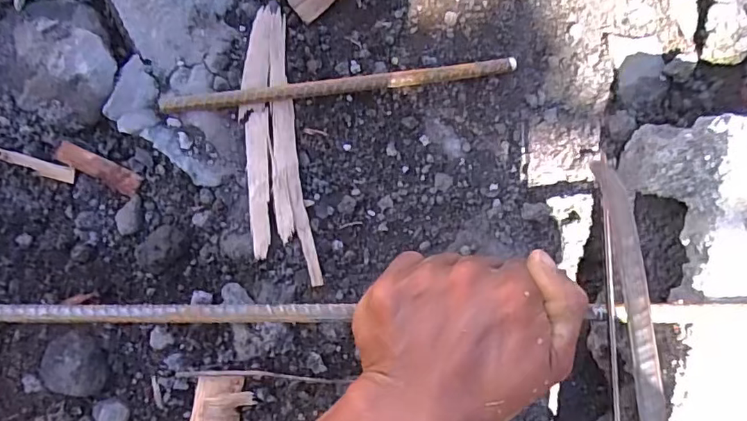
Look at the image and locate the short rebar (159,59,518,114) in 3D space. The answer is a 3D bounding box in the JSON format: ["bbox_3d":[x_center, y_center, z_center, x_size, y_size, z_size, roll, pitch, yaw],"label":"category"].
[{"bbox_3d":[-0.021,-0.087,0.370,0.244,0.013,0.011,-7,92,-6],"label":"short rebar"}]

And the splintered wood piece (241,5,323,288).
[{"bbox_3d":[-0.068,-0.045,0.369,0.044,0.012,0.187,-4,92,-6],"label":"splintered wood piece"}]

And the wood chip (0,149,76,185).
[{"bbox_3d":[-0.231,-0.030,0.357,0.053,0.007,0.011,16,90,-6],"label":"wood chip"}]

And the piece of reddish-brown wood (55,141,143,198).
[{"bbox_3d":[-0.191,-0.029,0.369,0.055,0.006,0.016,30,91,-25],"label":"piece of reddish-brown wood"}]

